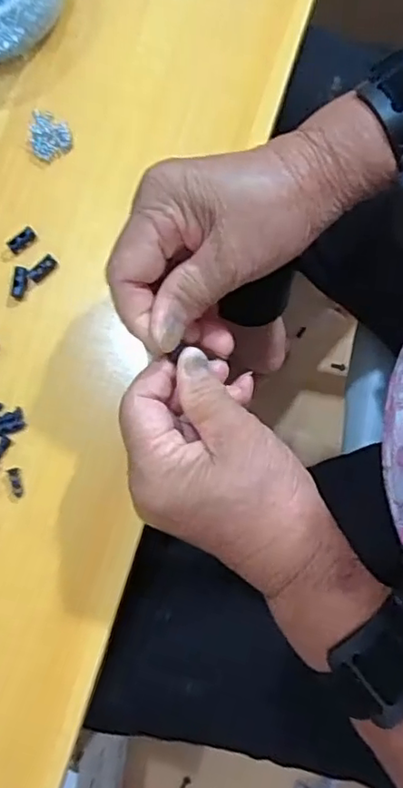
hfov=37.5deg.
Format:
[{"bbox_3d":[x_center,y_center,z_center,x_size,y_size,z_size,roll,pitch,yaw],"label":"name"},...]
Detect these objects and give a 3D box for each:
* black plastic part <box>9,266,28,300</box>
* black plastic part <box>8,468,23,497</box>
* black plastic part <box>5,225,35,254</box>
[{"bbox_3d":[-0.109,-0.067,0.357,0.008,0.006,0.019,10,79,3],"label":"black plastic part"},{"bbox_3d":[-0.107,0.051,0.340,0.006,0.004,0.017,-11,79,-1],"label":"black plastic part"},{"bbox_3d":[-0.110,-0.094,0.361,0.018,0.005,0.008,-43,81,-7],"label":"black plastic part"}]

